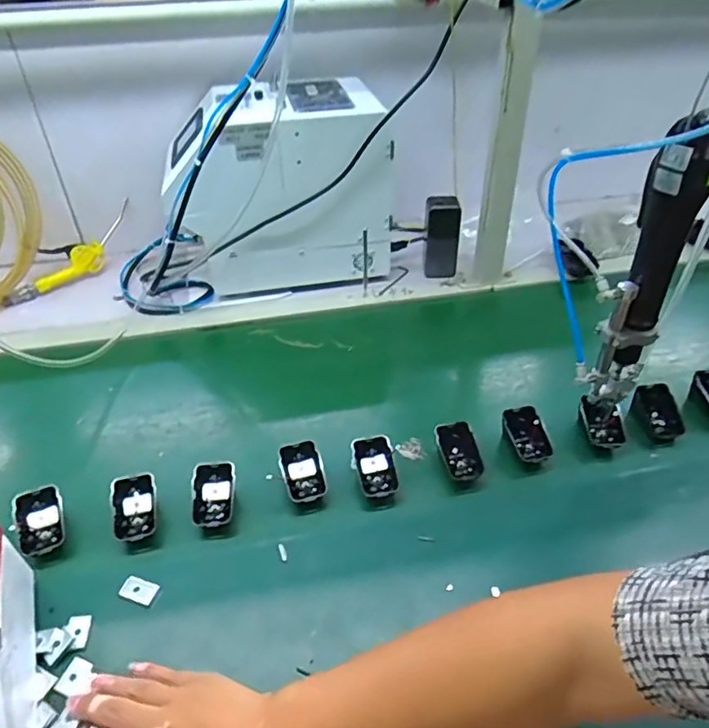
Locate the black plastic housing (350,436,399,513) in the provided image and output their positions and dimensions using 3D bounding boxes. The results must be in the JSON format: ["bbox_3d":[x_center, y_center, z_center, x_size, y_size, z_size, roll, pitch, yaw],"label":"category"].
[{"bbox_3d":[0.024,0.124,0.648,0.048,0.043,0.071,-6,39,-6],"label":"black plastic housing"}]

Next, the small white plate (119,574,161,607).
[{"bbox_3d":[-0.210,0.220,0.552,0.036,0.005,0.022,12,41,17],"label":"small white plate"}]

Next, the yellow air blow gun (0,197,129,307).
[{"bbox_3d":[-0.495,-0.189,0.998,0.051,0.069,0.274,27,61,29],"label":"yellow air blow gun"}]

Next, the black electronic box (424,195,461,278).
[{"bbox_3d":[0.151,-0.217,0.970,0.057,0.135,0.029,1,16,1],"label":"black electronic box"}]

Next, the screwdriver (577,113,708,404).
[{"bbox_3d":[0.251,-0.073,0.495,0.049,0.250,0.066,28,47,32],"label":"screwdriver"}]

